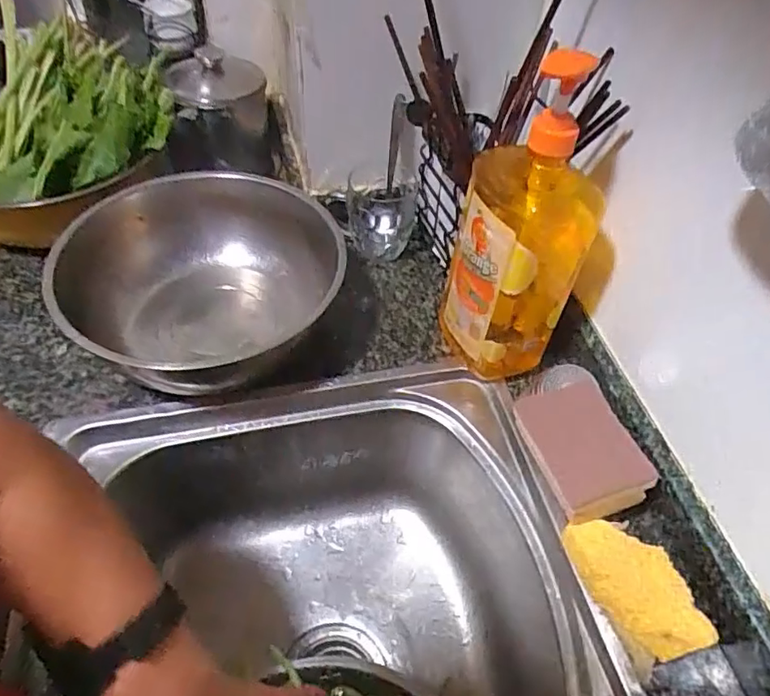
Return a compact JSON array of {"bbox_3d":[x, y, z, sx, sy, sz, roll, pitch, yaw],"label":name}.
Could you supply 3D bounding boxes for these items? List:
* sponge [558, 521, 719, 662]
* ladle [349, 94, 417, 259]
[{"bbox_3d":[0.187,0.181,0.425,0.064,0.028,0.103,-16,53,-16],"label":"sponge"},{"bbox_3d":[-0.001,-0.182,0.619,0.072,0.165,0.108,5,50,0],"label":"ladle"}]

